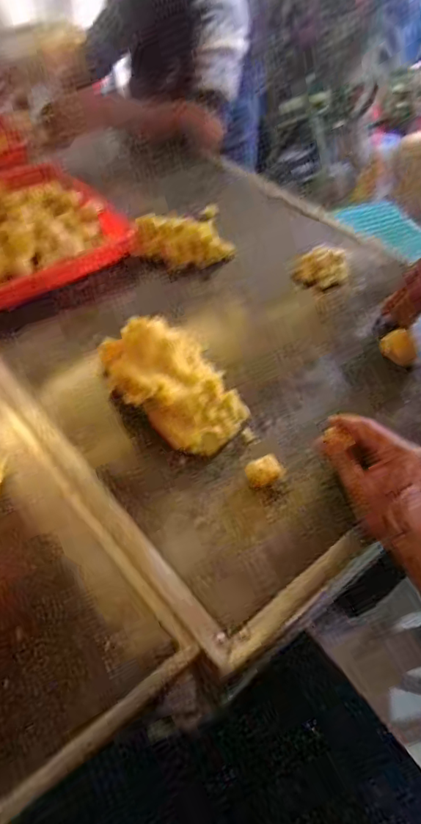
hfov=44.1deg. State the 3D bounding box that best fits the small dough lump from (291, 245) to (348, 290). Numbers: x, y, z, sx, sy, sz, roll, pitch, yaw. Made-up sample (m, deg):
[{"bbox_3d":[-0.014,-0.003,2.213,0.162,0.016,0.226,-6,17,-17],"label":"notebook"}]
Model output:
[{"bbox_3d":[0.170,-0.215,0.783,0.079,0.043,0.064,-17,53,-13],"label":"small dough lump"}]

